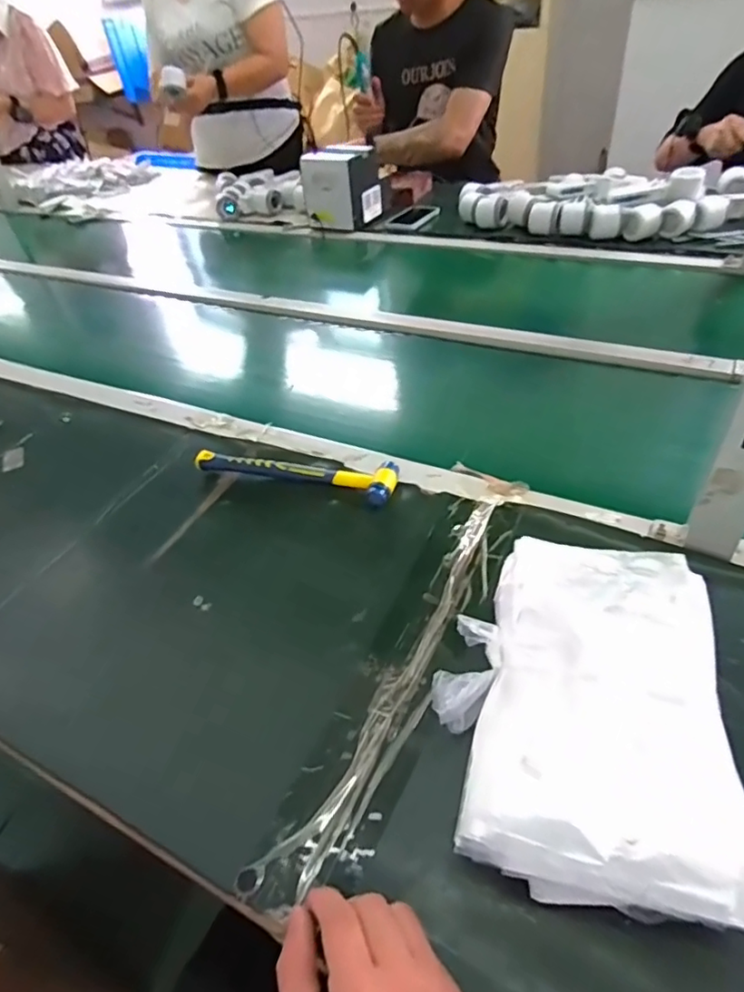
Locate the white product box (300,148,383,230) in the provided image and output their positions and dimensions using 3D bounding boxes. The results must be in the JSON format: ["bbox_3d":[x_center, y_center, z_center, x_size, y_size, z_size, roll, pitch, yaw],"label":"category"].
[{"bbox_3d":[-0.064,-0.691,1.285,0.119,0.159,0.147,23,51,29],"label":"white product box"}]

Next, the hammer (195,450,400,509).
[{"bbox_3d":[-0.087,-0.033,0.661,0.242,0.026,0.059,12,47,20],"label":"hammer"}]

